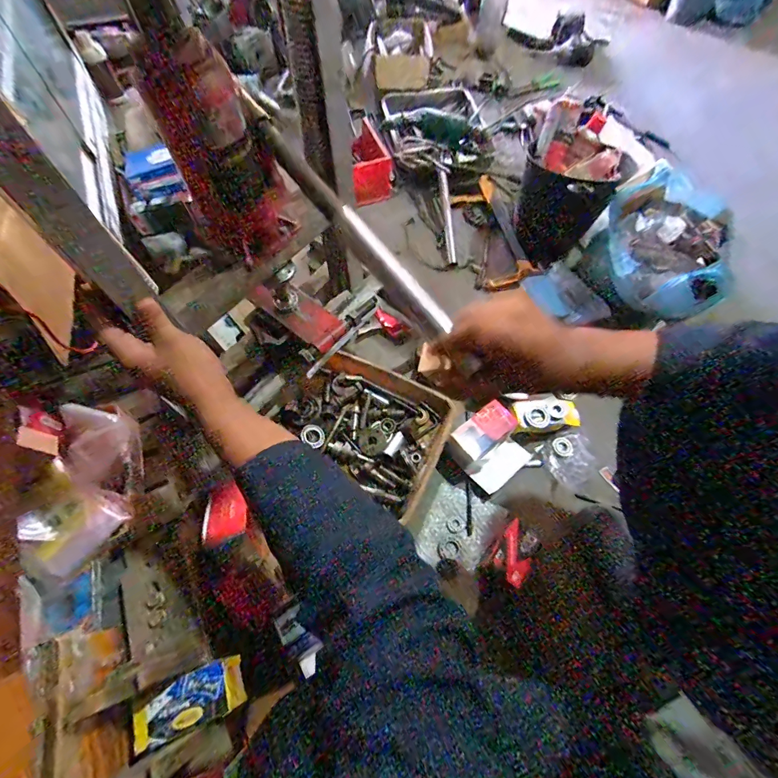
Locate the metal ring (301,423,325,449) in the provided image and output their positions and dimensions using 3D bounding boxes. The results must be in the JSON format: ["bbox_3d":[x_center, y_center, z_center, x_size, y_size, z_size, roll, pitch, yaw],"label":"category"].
[{"bbox_3d":[-0.149,0.090,0.757,0.047,0.015,0.043,0,63,-1],"label":"metal ring"}]

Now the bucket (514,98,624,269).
[{"bbox_3d":[0.403,-0.457,0.906,0.200,0.255,0.229,20,64,9],"label":"bucket"}]

